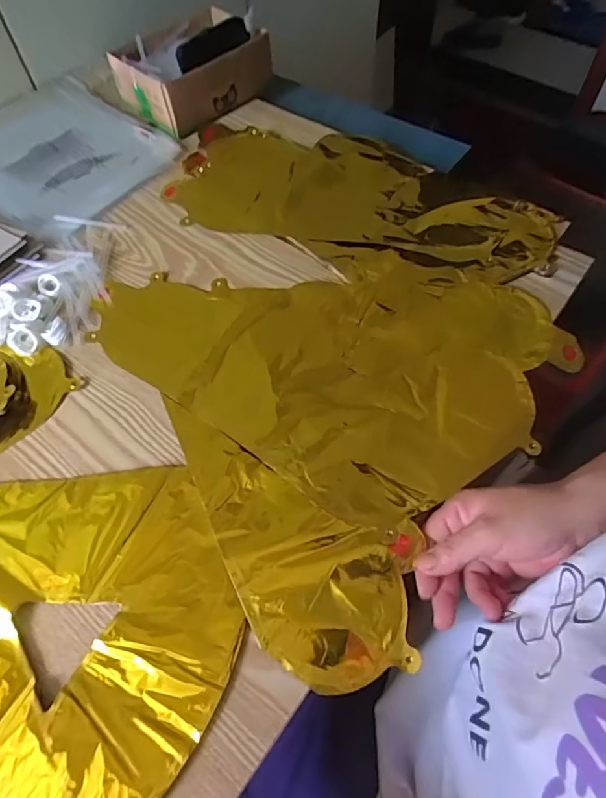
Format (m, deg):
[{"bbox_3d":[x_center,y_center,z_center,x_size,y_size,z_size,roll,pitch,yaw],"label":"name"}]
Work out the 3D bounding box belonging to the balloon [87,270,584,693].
[{"bbox_3d":[0.035,-0.035,0.458,0.377,0.021,0.402,-35,64,-18],"label":"balloon"}]

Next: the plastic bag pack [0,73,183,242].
[{"bbox_3d":[-0.327,-0.338,0.637,0.290,0.028,0.257,32,65,19],"label":"plastic bag pack"}]

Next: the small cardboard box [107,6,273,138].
[{"bbox_3d":[-0.152,-0.459,0.666,0.134,0.080,0.187,35,66,20],"label":"small cardboard box"}]

